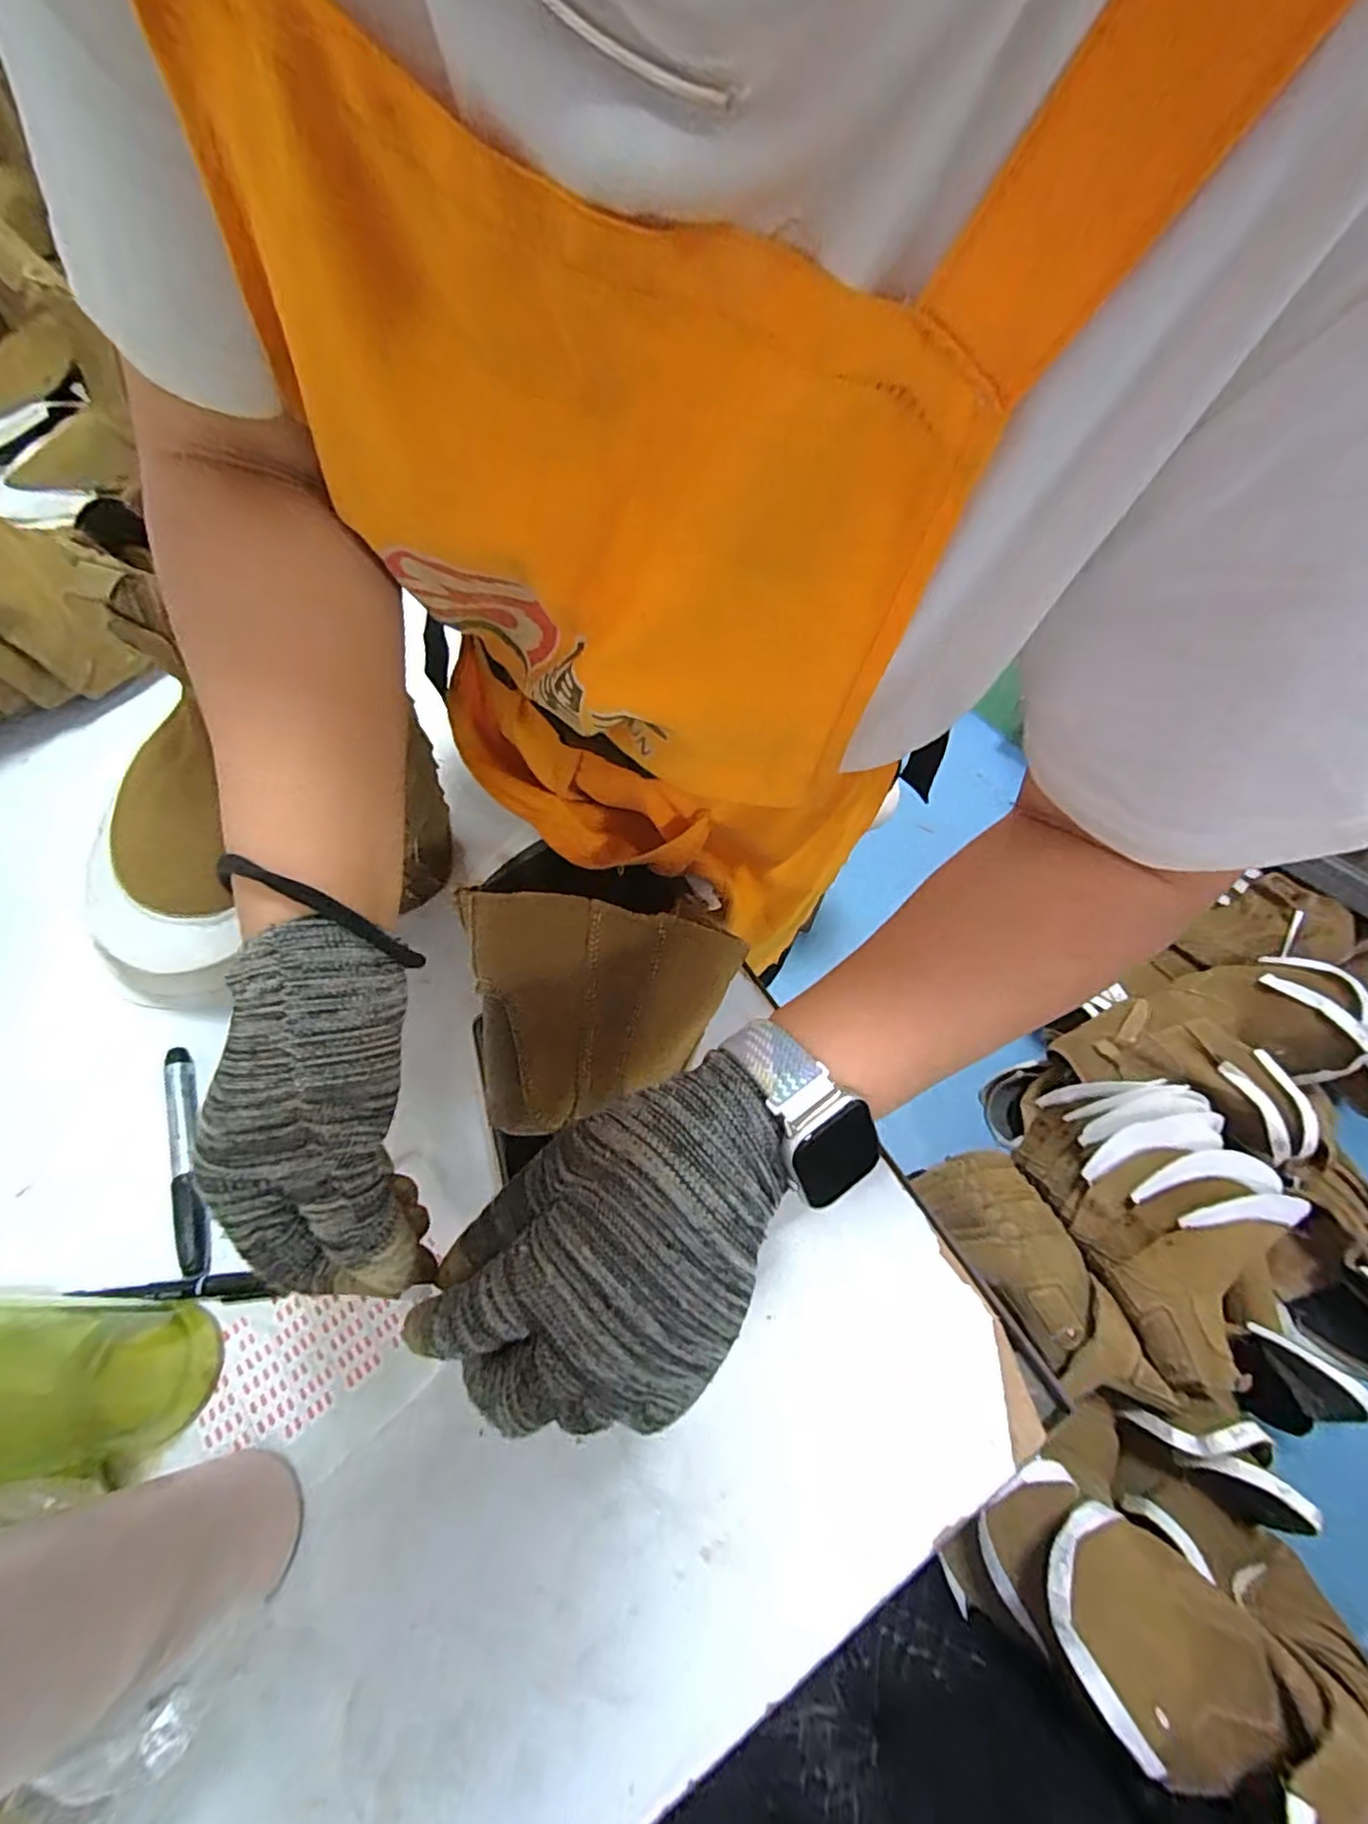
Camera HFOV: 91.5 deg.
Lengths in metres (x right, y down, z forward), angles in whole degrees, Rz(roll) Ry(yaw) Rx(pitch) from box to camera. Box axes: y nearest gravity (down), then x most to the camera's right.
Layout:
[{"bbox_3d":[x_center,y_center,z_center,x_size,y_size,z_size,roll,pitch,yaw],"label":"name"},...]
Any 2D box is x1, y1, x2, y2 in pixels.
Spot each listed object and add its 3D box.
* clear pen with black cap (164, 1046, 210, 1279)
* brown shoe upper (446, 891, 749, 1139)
[{"bbox_3d":[-0.294,0.143,0.393,0.014,0.015,0.138,-23,63,-14],"label":"clear pen with black cap"},{"bbox_3d":[-0.050,0.056,0.368,0.150,0.071,0.108,4,60,1],"label":"brown shoe upper"}]

